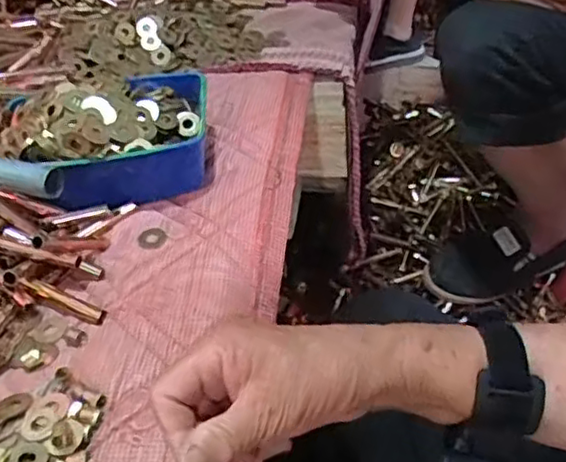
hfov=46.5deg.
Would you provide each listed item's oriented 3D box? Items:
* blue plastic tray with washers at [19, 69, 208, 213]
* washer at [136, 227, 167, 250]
[{"bbox_3d":[-0.153,-0.097,0.633,0.161,0.081,0.140,-6,40,-4],"label":"blue plastic tray with washers"},{"bbox_3d":[-0.114,0.005,0.574,0.025,0.004,0.030,-16,40,-14],"label":"washer"}]

